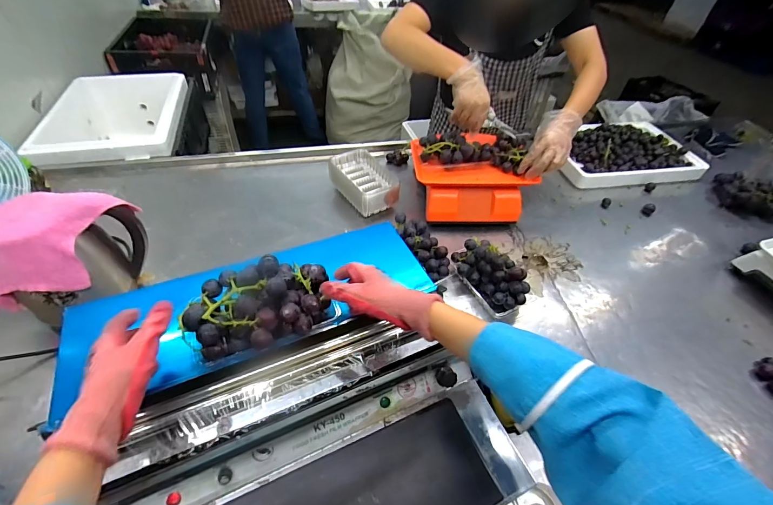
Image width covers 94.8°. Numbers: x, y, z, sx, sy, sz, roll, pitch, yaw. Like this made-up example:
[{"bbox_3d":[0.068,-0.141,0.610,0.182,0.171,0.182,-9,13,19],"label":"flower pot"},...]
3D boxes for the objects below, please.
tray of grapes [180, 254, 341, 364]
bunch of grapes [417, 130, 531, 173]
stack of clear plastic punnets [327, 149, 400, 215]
[{"bbox_3d":[-0.156,0.065,0.444,0.170,0.060,0.107,-19,51,-22],"label":"tray of grapes"},{"bbox_3d":[0.221,-0.251,0.873,0.263,0.060,0.101,0,46,-5],"label":"bunch of grapes"},{"bbox_3d":[-0.066,-0.184,0.939,0.141,0.078,0.185,-25,53,-26],"label":"stack of clear plastic punnets"}]

